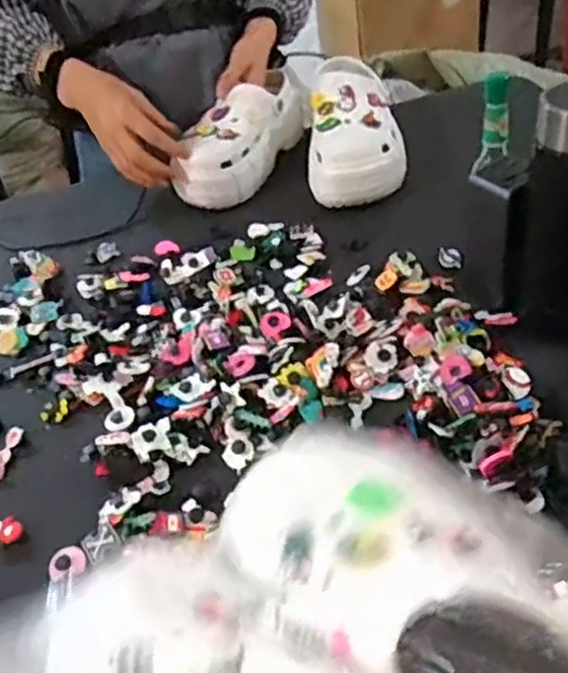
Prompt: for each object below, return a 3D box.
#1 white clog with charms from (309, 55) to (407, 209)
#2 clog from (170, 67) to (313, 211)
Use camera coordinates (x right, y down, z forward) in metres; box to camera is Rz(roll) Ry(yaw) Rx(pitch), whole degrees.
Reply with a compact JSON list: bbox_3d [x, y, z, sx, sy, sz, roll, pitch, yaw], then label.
[{"bbox_3d":[0.091,-0.261,0.870,0.111,0.107,0.224,-2,40,8],"label":"white clog with charms"},{"bbox_3d":[-0.051,-0.268,0.909,0.099,0.095,0.233,11,44,21],"label":"clog"}]

